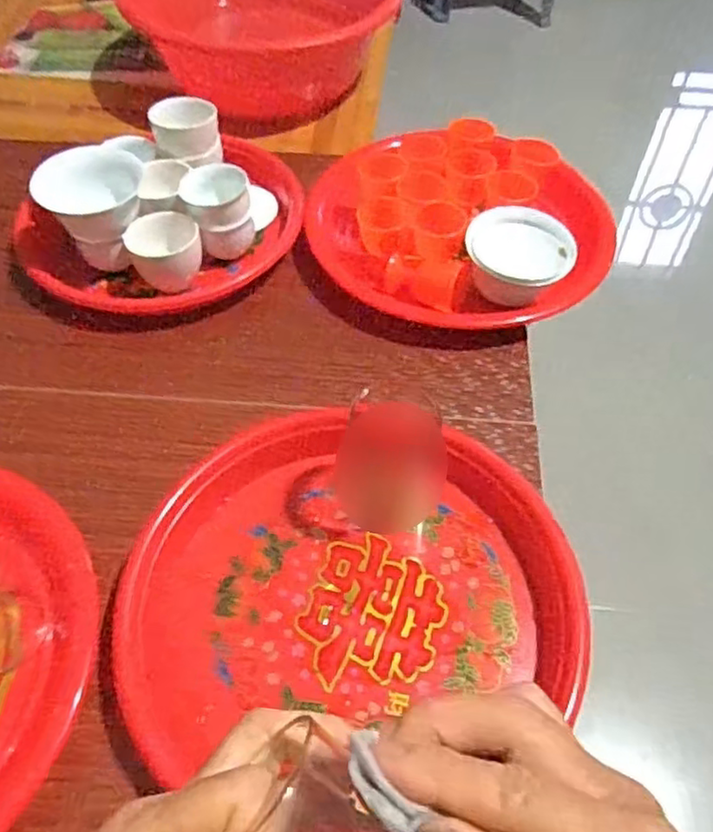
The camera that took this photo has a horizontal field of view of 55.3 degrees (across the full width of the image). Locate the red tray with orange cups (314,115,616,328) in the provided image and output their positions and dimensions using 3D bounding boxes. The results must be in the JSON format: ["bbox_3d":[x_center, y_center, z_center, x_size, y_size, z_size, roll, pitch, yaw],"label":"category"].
[{"bbox_3d":[0.080,-0.167,0.569,0.253,0.055,0.201,33,60,21],"label":"red tray with orange cups"}]

